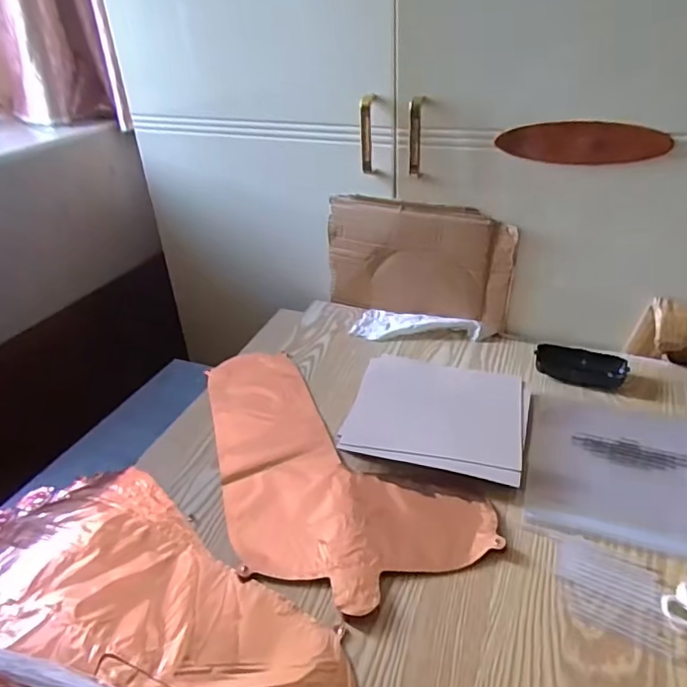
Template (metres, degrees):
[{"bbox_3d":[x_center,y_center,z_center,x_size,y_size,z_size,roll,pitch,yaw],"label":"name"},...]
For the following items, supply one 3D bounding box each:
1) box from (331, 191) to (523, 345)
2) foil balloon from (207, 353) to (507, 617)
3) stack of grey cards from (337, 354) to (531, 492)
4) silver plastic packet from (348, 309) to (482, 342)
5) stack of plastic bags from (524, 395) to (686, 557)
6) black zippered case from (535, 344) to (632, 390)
[{"bbox_3d":[0.106,-0.116,0.812,0.274,0.178,0.023,12,35,21],"label":"box"},{"bbox_3d":[-0.055,0.125,0.606,0.207,0.010,0.412,-25,39,-31],"label":"foil balloon"},{"bbox_3d":[0.112,0.080,0.646,0.193,0.027,0.156,8,34,16],"label":"stack of grey cards"},{"bbox_3d":[0.108,-0.028,0.815,0.180,0.029,0.076,9,34,17],"label":"silver plastic packet"},{"bbox_3d":[0.301,0.130,0.578,0.203,0.008,0.204,9,34,16],"label":"stack of plastic bags"},{"bbox_3d":[0.305,0.030,0.712,0.108,0.031,0.038,8,34,16],"label":"black zippered case"}]

